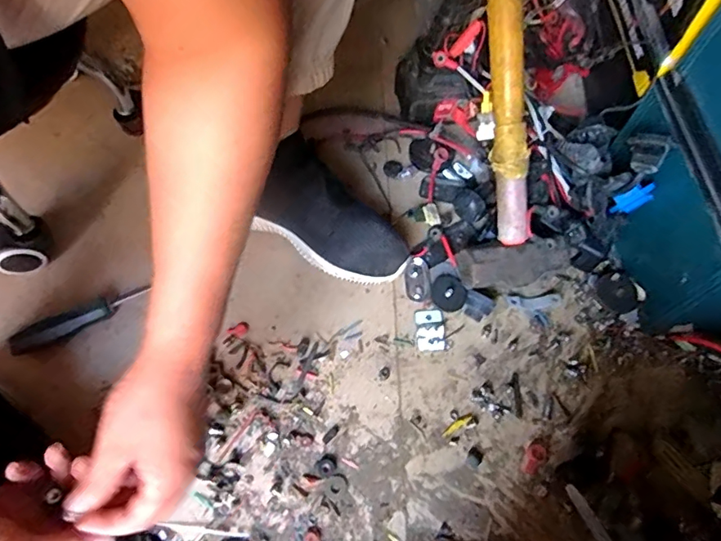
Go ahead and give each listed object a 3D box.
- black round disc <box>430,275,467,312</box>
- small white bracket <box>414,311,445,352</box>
[{"bbox_3d":[0.096,0.024,0.547,0.037,0.010,0.042,-2,63,-5],"label":"black round disc"},{"bbox_3d":[0.074,0.062,0.531,0.029,0.007,0.044,-2,63,-5],"label":"small white bracket"}]

